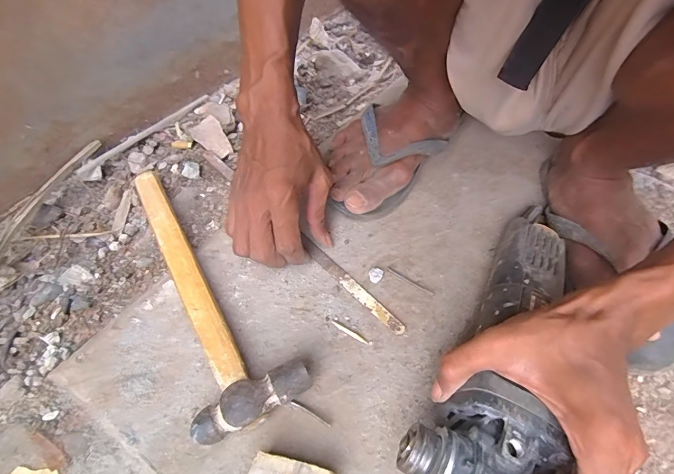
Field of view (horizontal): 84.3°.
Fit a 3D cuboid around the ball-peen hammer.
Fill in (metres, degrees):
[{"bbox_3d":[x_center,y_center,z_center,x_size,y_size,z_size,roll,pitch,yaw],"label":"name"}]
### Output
[{"bbox_3d":[-0.133,0.036,0.336,0.081,0.030,0.286,-28,59,-21],"label":"ball-peen hammer"}]

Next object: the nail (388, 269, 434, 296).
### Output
[{"bbox_3d":[0.071,0.043,0.361,0.050,0.004,0.005,29,58,18],"label":"nail"}]

